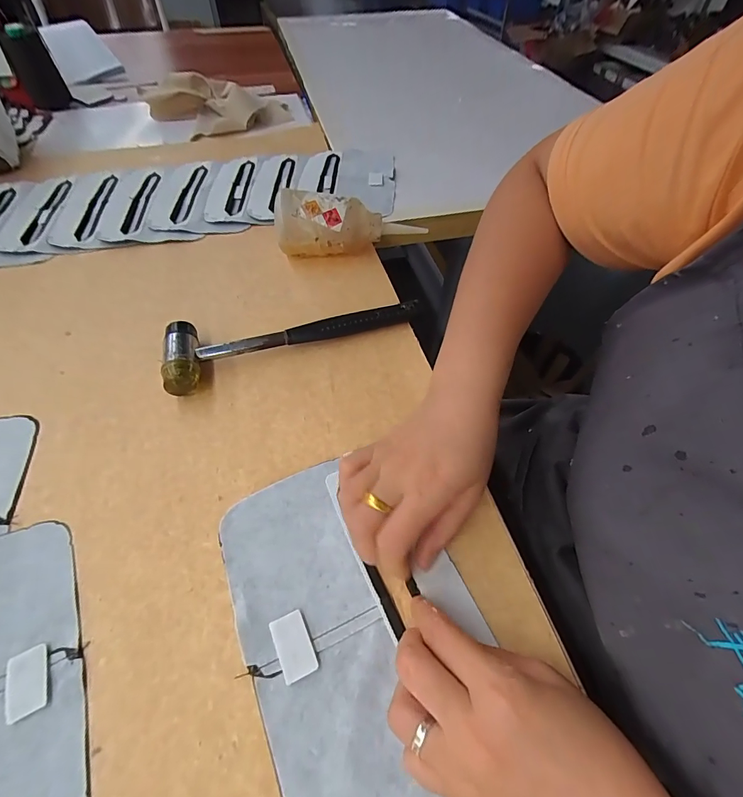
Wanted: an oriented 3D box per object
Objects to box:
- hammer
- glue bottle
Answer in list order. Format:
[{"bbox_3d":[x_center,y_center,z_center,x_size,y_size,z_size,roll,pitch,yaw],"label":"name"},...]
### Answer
[{"bbox_3d":[-0.072,-0.064,0.368,0.229,0.027,0.063,-17,55,-14],"label":"hammer"},{"bbox_3d":[-0.022,-0.189,0.439,0.162,0.067,0.046,-1,53,-2],"label":"glue bottle"}]

